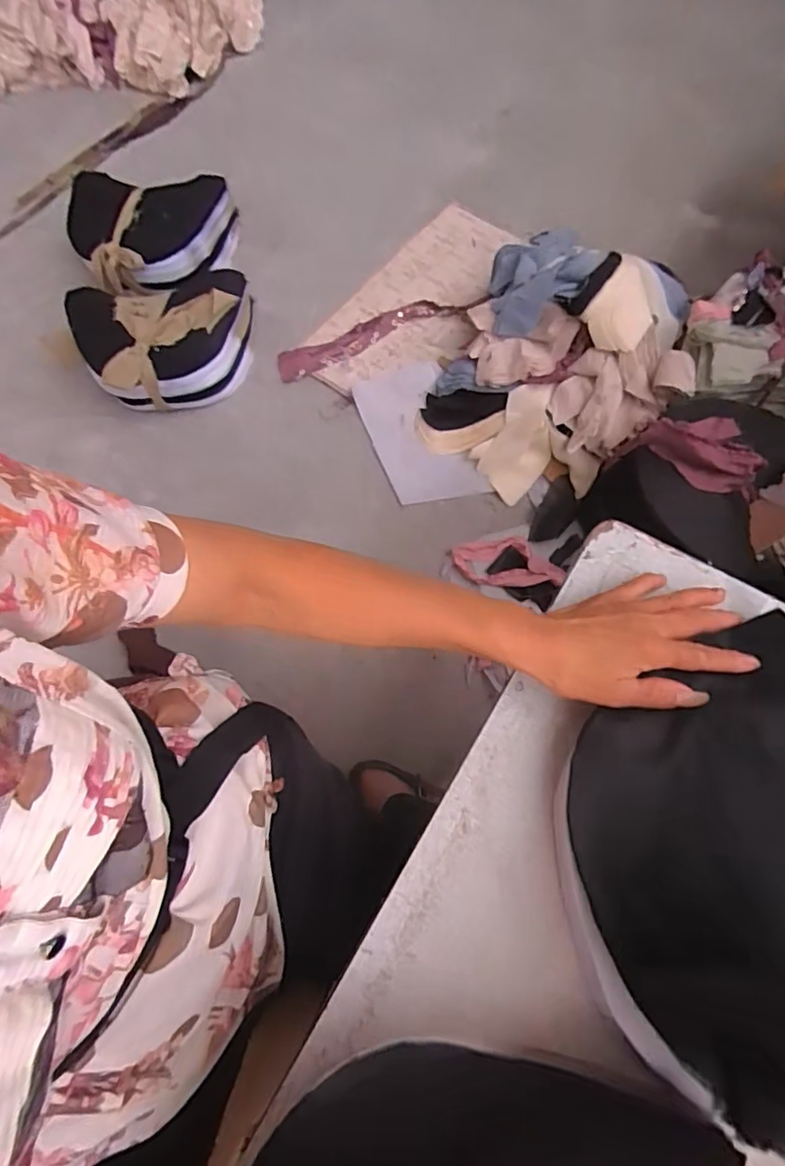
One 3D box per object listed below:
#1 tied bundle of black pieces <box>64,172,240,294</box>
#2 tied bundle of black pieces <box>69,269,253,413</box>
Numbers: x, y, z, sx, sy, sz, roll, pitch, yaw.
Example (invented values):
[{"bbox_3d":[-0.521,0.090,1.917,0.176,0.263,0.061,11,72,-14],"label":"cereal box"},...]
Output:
[{"bbox_3d":[-0.469,-0.644,1.078,0.292,0.110,0.247,11,70,5],"label":"tied bundle of black pieces"},{"bbox_3d":[-0.384,-0.412,0.998,0.295,0.123,0.198,-13,70,-4],"label":"tied bundle of black pieces"}]

